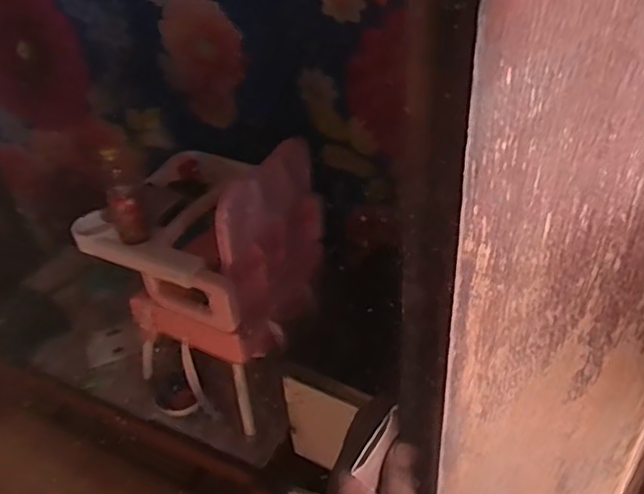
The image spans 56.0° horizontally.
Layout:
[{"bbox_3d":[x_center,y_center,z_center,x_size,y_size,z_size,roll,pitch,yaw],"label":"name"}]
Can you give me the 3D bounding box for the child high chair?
[{"bbox_3d":[-0.251,0.059,1.274,0.358,0.483,0.308,21,45,30],"label":"child high chair"}]

